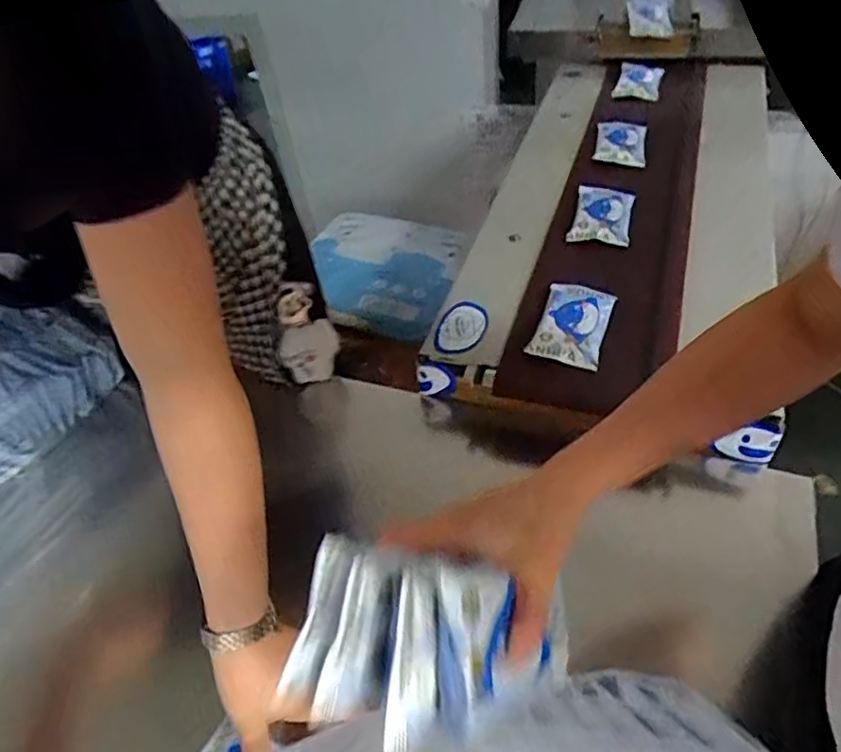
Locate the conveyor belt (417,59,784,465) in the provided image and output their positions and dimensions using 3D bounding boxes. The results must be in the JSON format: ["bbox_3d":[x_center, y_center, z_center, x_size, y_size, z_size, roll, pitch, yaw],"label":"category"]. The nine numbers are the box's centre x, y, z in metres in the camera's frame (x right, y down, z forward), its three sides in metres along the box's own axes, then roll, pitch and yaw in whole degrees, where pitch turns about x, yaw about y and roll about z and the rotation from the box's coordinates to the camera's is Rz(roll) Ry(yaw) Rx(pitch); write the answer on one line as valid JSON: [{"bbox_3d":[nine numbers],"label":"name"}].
[{"bbox_3d":[0.335,-0.285,1.036,0.403,0.145,0.917,12,47,13],"label":"conveyor belt"}]

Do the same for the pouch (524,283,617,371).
[{"bbox_3d":[0.191,-0.070,0.772,0.082,0.017,0.140,15,47,16],"label":"pouch"}]

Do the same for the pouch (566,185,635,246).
[{"bbox_3d":[0.275,-0.246,0.930,0.083,0.021,0.134,11,46,12],"label":"pouch"}]

